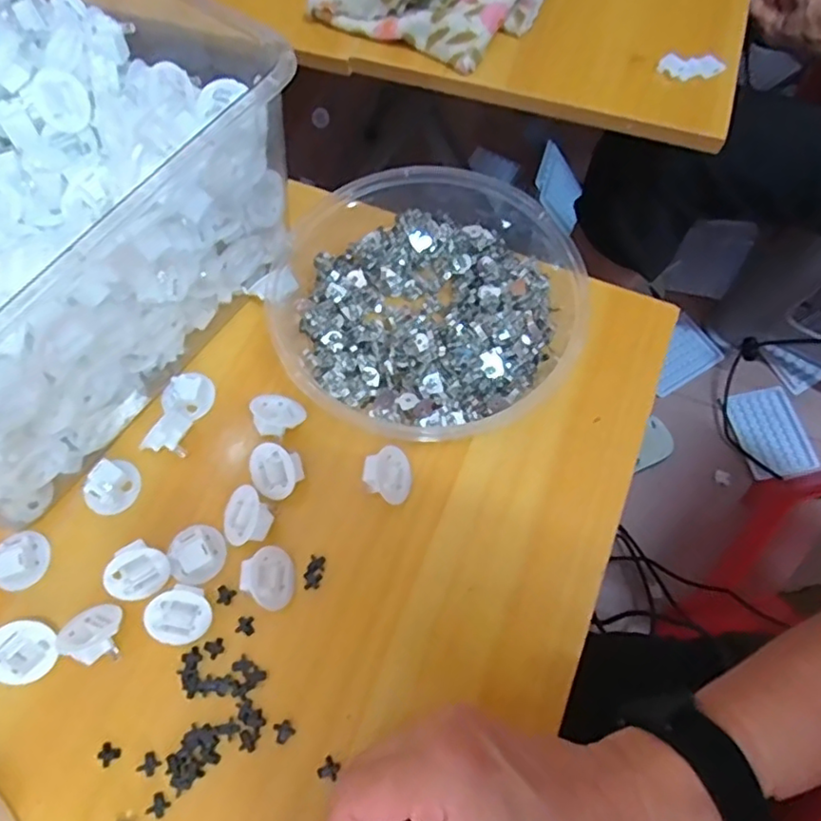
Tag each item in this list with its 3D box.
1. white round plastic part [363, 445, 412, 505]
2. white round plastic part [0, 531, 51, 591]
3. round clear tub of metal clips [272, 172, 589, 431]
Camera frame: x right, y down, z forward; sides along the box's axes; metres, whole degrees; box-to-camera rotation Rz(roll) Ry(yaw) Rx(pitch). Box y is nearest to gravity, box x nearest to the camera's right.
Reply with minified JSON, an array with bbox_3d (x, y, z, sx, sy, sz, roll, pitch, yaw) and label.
[{"bbox_3d":[-0.012,0.038,0.352,0.028,0.022,0.030,0,70,-1],"label":"white round plastic part"},{"bbox_3d":[-0.219,0.083,0.343,0.026,0.015,0.030,-27,72,-11],"label":"white round plastic part"},{"bbox_3d":[0.012,-0.070,0.382,0.198,0.043,0.178,6,70,1],"label":"round clear tub of metal clips"}]

